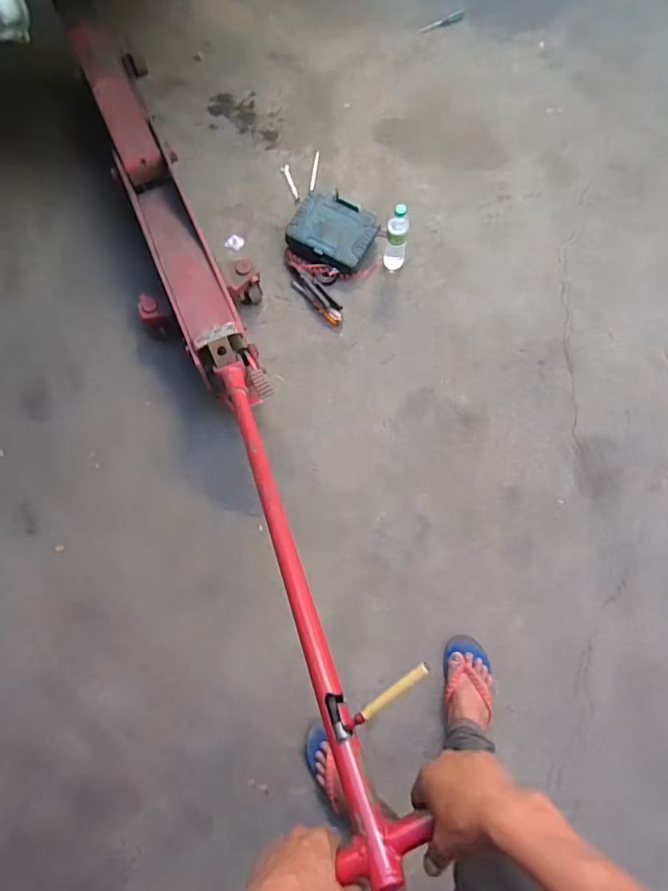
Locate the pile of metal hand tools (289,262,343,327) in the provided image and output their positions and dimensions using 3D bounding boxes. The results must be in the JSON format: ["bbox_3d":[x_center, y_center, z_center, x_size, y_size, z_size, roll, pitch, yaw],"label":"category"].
[{"bbox_3d":[-0.053,-0.443,1.446,0.061,0.027,0.235,-38,78,-7],"label":"pile of metal hand tools"}]

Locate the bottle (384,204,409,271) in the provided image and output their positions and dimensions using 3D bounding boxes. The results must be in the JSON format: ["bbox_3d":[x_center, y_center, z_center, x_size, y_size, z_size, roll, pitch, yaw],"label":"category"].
[{"bbox_3d":[0.175,-0.572,1.388,0.059,0.240,0.061,0,76,2],"label":"bottle"}]

